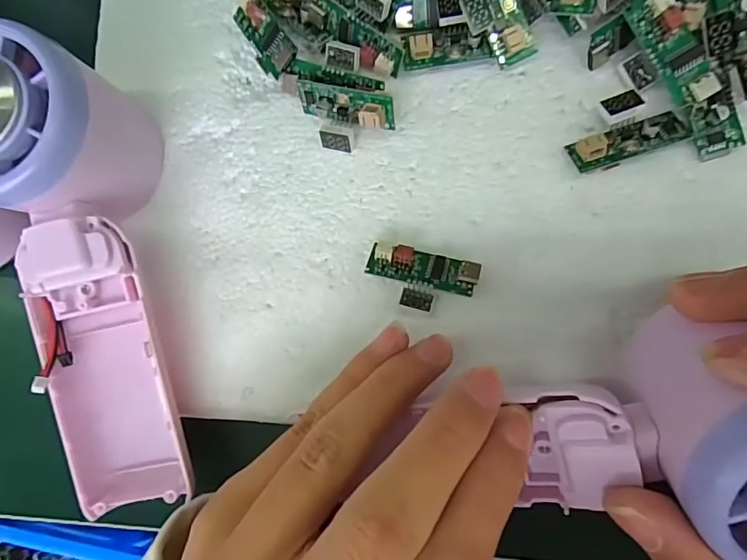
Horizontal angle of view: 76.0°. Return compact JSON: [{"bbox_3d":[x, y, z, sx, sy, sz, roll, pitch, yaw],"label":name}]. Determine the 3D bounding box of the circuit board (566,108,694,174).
[{"bbox_3d":[0.089,-0.049,0.167,0.040,0.010,0.013,-20,82,6],"label":"circuit board"}]

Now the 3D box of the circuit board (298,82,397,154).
[{"bbox_3d":[-0.011,-0.060,0.178,0.038,0.009,0.023,21,115,17],"label":"circuit board"}]

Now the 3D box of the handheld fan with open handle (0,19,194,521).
[{"bbox_3d":[-0.103,0.002,0.177,0.062,0.052,0.169,-3,105,8],"label":"handheld fan with open handle"}]

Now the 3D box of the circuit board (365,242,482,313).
[{"bbox_3d":[0.017,0.000,0.172,0.038,0.009,0.020,13,87,9],"label":"circuit board"}]

